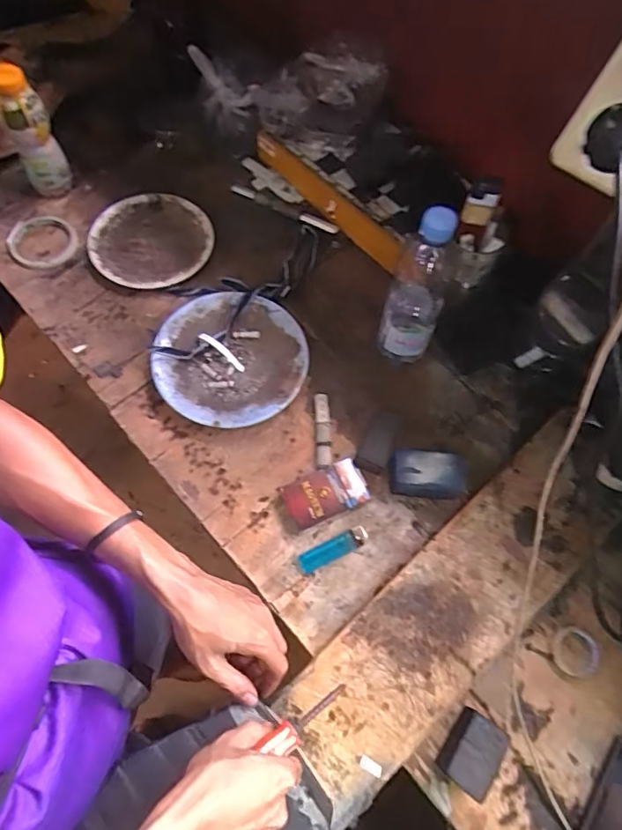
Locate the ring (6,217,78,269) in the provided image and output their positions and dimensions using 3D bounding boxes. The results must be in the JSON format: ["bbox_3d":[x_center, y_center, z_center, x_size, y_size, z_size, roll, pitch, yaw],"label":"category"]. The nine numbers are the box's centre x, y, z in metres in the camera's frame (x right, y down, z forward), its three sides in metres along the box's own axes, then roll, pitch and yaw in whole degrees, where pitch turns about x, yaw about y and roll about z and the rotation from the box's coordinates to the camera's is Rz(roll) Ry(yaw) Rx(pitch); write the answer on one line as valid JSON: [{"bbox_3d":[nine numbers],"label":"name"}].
[{"bbox_3d":[-0.385,-0.251,0.754,0.096,0.014,0.091,1,67,-2],"label":"ring"}]

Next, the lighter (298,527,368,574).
[{"bbox_3d":[0.026,0.154,0.598,0.085,0.014,0.023,-23,69,-11],"label":"lighter"}]

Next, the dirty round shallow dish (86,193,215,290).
[{"bbox_3d":[-0.231,-0.255,0.760,0.168,0.019,0.164,1,67,-2],"label":"dirty round shallow dish"}]

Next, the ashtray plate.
[{"bbox_3d":[-0.103,-0.070,0.682,0.186,0.038,0.189,1,67,-2],"label":"ashtray plate"}]

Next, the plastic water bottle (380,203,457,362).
[{"bbox_3d":[0.125,-0.137,0.607,0.073,0.234,0.063,18,67,6],"label":"plastic water bottle"}]

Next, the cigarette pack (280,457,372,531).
[{"bbox_3d":[0.018,0.092,0.615,0.096,0.025,0.055,-24,70,-12],"label":"cigarette pack"}]

